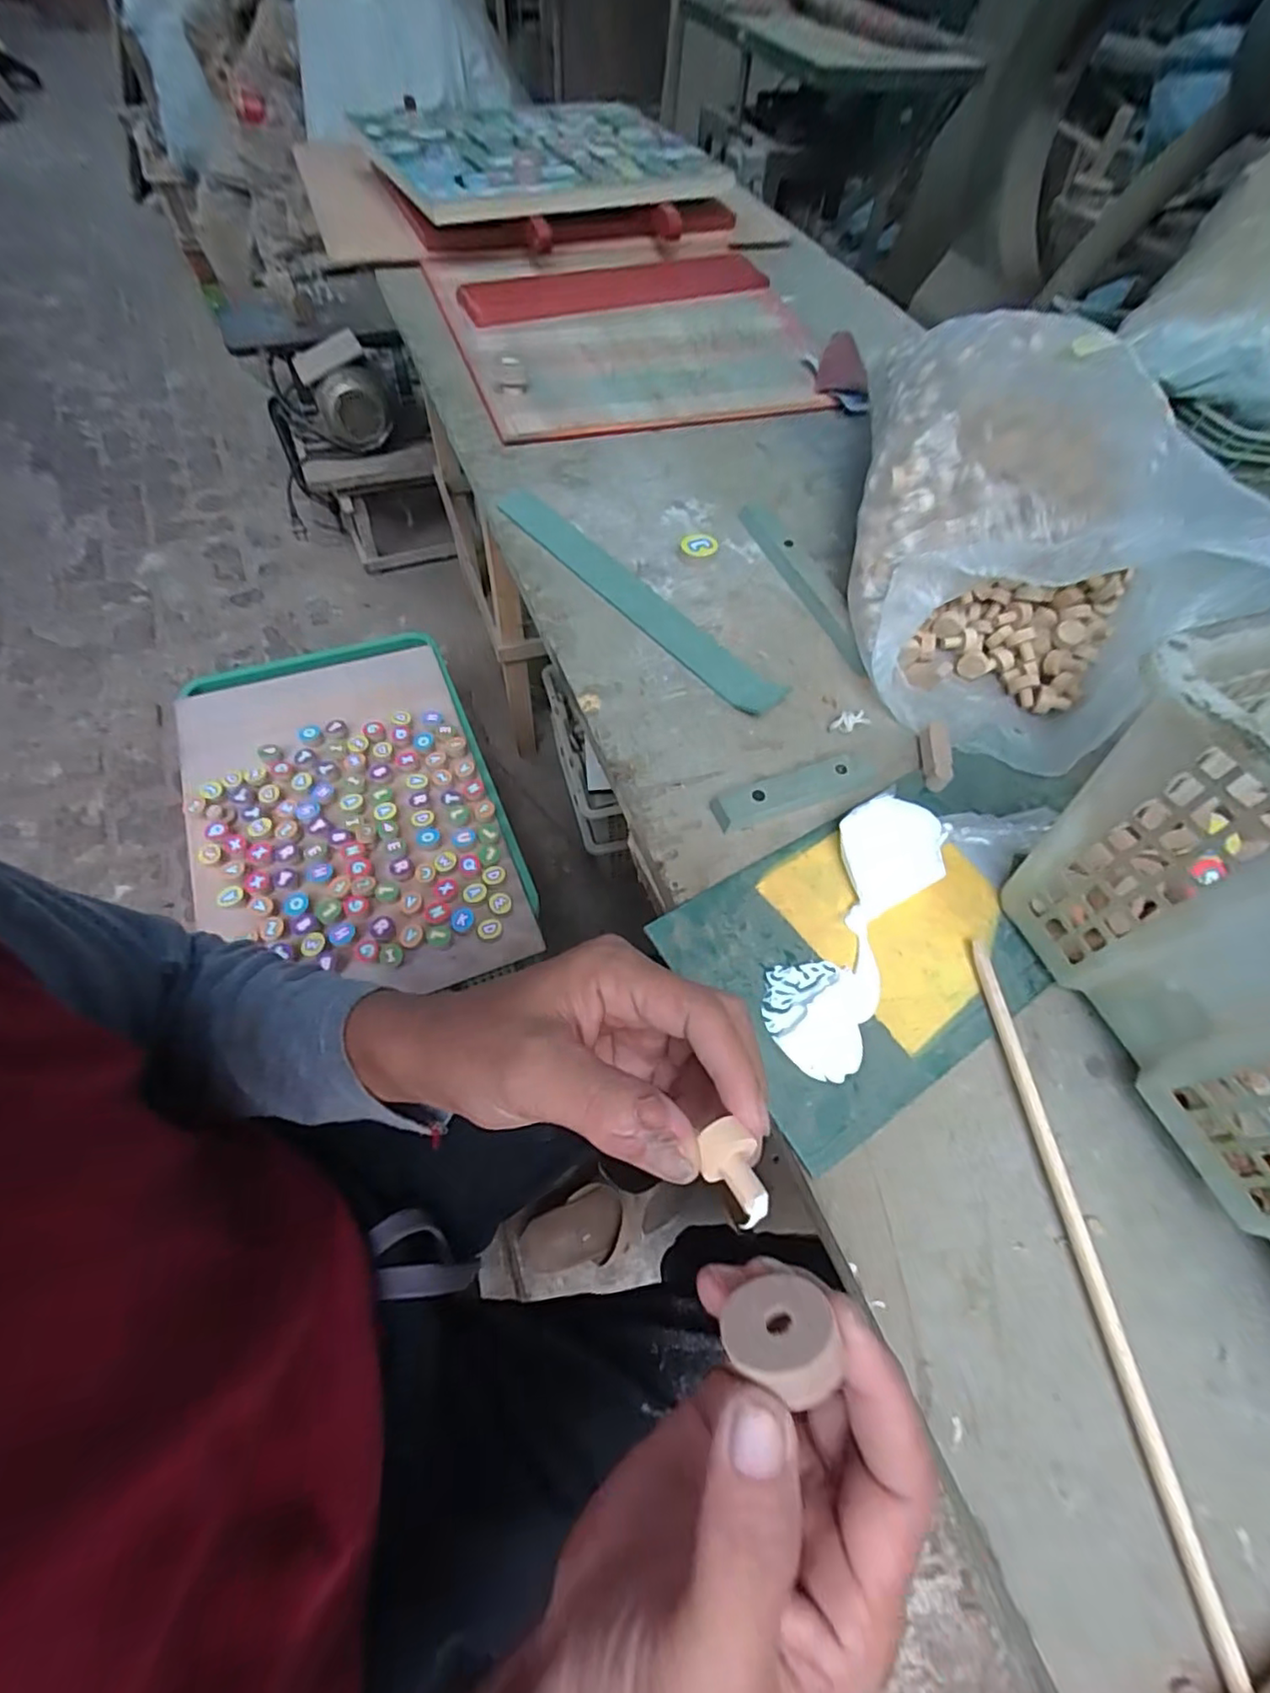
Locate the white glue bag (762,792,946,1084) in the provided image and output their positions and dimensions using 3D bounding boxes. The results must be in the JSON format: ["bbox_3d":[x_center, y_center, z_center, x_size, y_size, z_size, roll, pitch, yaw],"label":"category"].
[{"bbox_3d":[0.123,0.042,0.336,0.059,0.023,0.166,31,64,13],"label":"white glue bag"}]

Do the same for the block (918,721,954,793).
[{"bbox_3d":[0.199,-0.061,0.402,0.013,0.021,0.050,12,61,3],"label":"block"}]

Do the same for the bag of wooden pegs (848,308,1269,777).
[{"bbox_3d":[0.256,-0.233,0.430,0.181,0.148,0.327,5,61,-1],"label":"bag of wooden pegs"}]

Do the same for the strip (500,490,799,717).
[{"bbox_3d":[-0.004,-0.194,0.468,0.034,0.006,0.291,-38,70,-21],"label":"strip"}]

